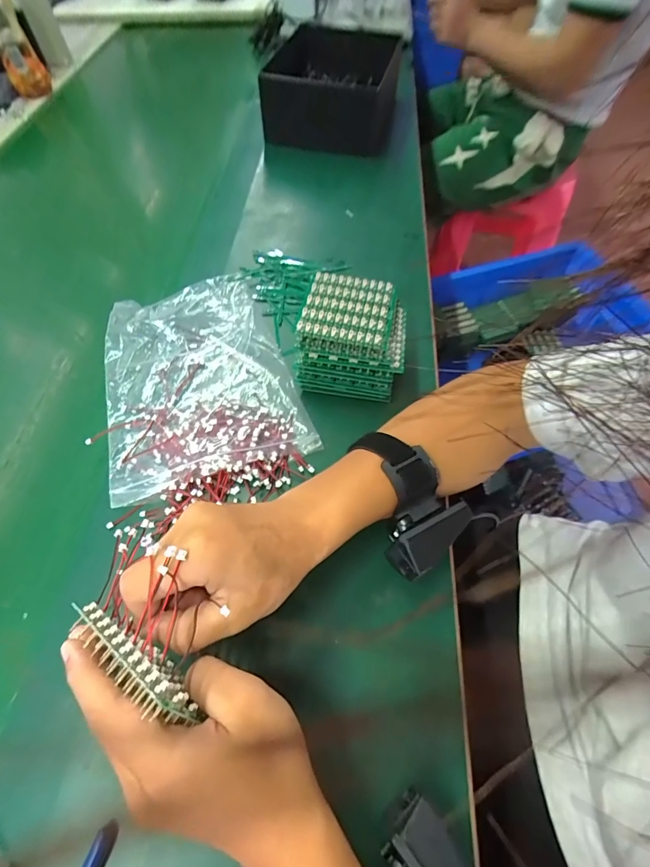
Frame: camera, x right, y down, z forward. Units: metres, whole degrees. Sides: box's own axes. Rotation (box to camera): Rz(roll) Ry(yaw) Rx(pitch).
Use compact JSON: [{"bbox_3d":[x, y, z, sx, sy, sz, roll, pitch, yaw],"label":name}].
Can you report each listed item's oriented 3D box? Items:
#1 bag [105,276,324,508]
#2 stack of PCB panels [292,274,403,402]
[{"bbox_3d":[-0.128,-0.063,0.396,0.166,0.024,0.238,-20,60,-10],"label":"bag"},{"bbox_3d":[0.027,-0.092,0.383,0.094,0.063,0.093,7,59,7],"label":"stack of PCB panels"}]

